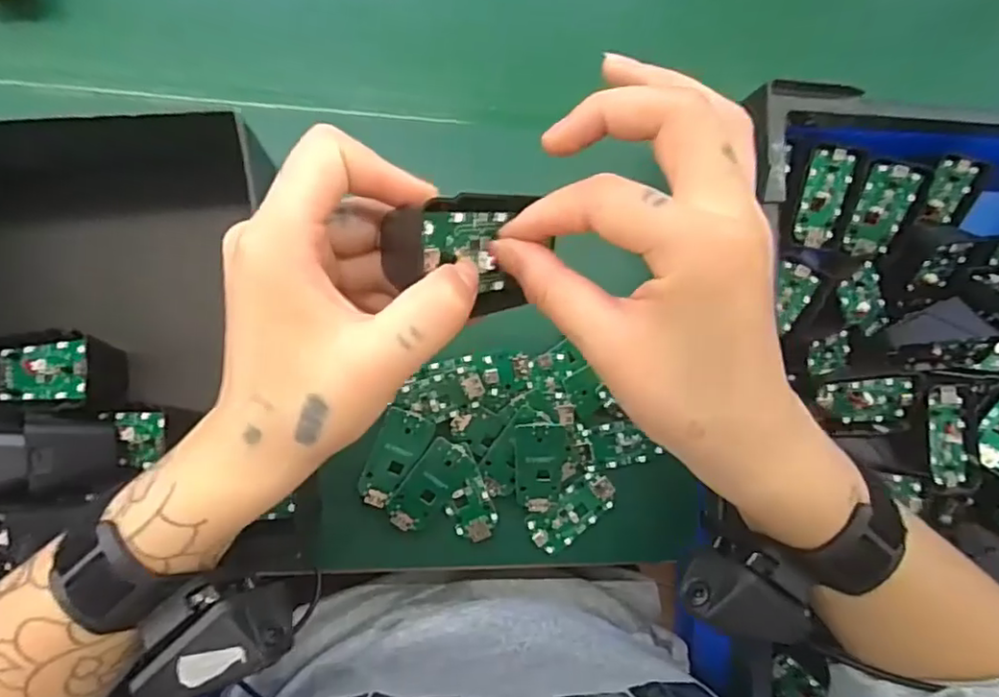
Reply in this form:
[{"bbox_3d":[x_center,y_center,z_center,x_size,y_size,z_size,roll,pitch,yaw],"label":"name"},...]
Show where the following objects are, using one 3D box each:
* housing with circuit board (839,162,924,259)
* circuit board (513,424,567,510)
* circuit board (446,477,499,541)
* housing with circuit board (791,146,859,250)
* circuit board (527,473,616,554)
[{"bbox_3d":[0.261,-0.095,0.418,0.035,0.010,0.064,16,112,14],"label":"housing with circuit board"},{"bbox_3d":[0.028,0.077,0.401,0.034,0.007,0.061,-4,108,-14],"label":"circuit board"},{"bbox_3d":[-0.018,0.108,0.403,0.029,0.008,0.044,-27,92,-10],"label":"circuit board"},{"bbox_3d":[0.219,-0.101,0.412,0.040,0.004,0.066,-3,110,-9],"label":"housing with circuit board"},{"bbox_3d":[0.051,0.112,0.413,0.063,0.004,0.031,-36,93,-9],"label":"circuit board"}]

